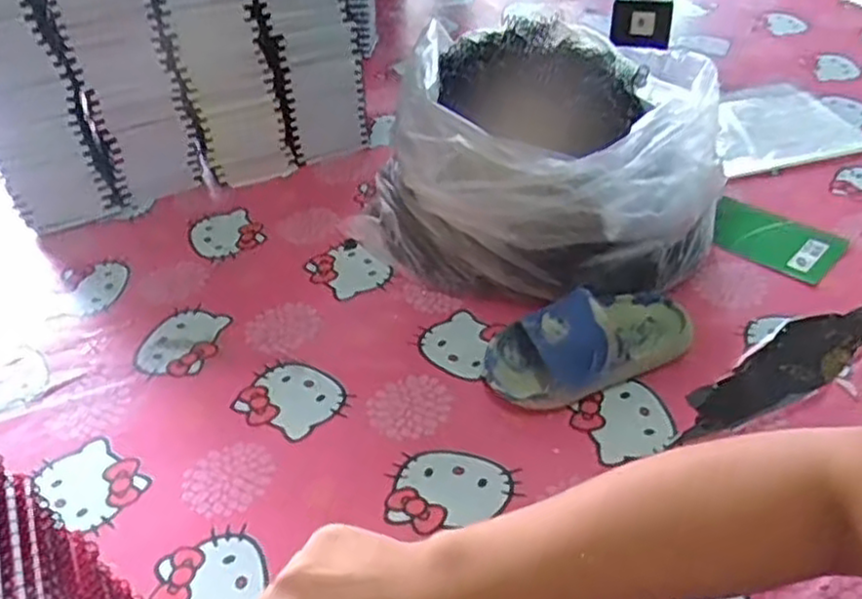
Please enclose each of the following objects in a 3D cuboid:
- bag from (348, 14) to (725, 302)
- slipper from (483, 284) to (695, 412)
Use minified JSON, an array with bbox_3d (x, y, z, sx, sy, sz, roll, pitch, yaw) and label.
[{"bbox_3d":[0.097,-0.145,0.703,0.331,0.173,0.290,5,43,10],"label":"bag"},{"bbox_3d":[0.129,0.025,0.591,0.176,0.063,0.088,-21,45,-17],"label":"slipper"}]

